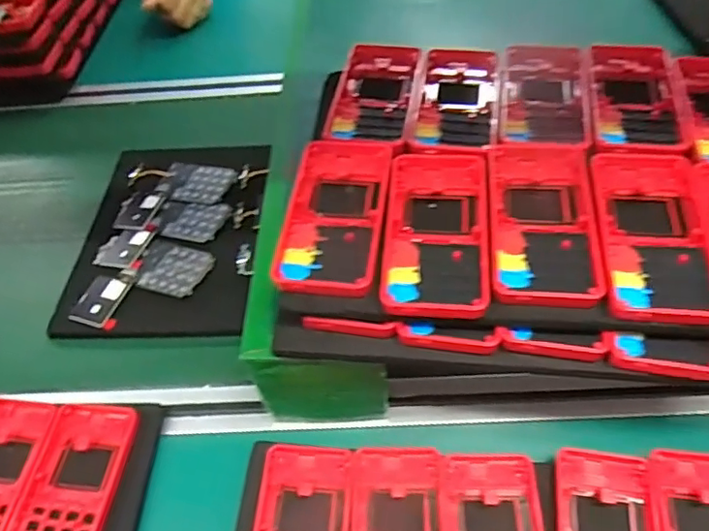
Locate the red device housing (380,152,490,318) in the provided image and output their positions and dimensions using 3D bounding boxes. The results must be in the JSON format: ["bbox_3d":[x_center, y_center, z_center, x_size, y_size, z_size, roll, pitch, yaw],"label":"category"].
[{"bbox_3d":[0.053,-0.024,0.375,0.062,0.017,0.129,3,51,7],"label":"red device housing"}]

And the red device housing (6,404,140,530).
[{"bbox_3d":[-0.198,0.155,0.406,0.064,0.011,0.122,3,51,8],"label":"red device housing"}]

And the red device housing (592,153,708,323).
[{"bbox_3d":[0.181,-0.024,0.357,0.062,0.013,0.130,4,52,8],"label":"red device housing"}]

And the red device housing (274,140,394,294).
[{"bbox_3d":[-0.012,-0.037,0.390,0.063,0.017,0.129,5,52,9],"label":"red device housing"}]

